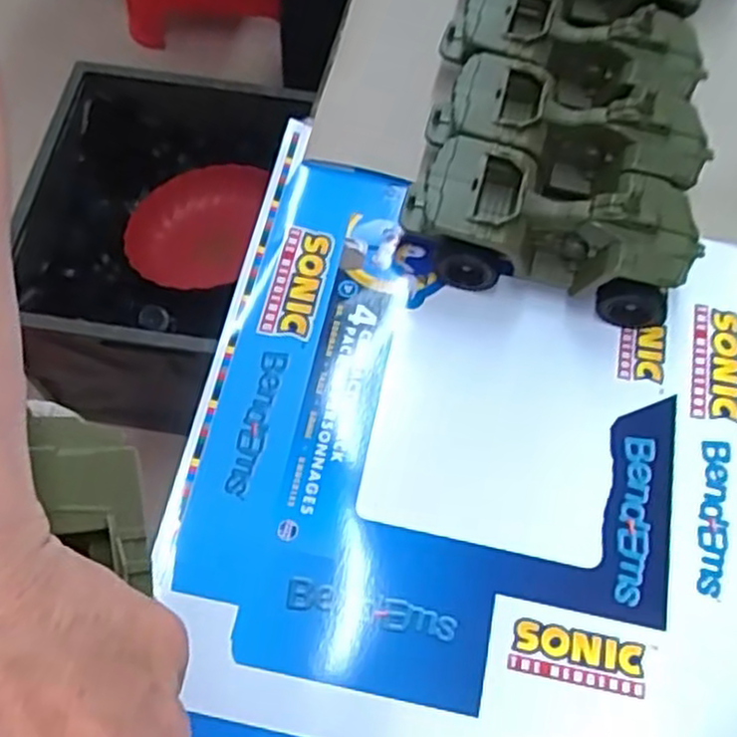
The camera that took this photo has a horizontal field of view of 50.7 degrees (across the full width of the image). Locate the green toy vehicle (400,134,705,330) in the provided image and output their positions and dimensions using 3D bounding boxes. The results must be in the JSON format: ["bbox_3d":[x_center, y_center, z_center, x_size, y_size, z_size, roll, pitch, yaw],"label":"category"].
[{"bbox_3d":[0.120,-0.094,0.527,0.188,0.080,0.081,13,65,4],"label":"green toy vehicle"}]

